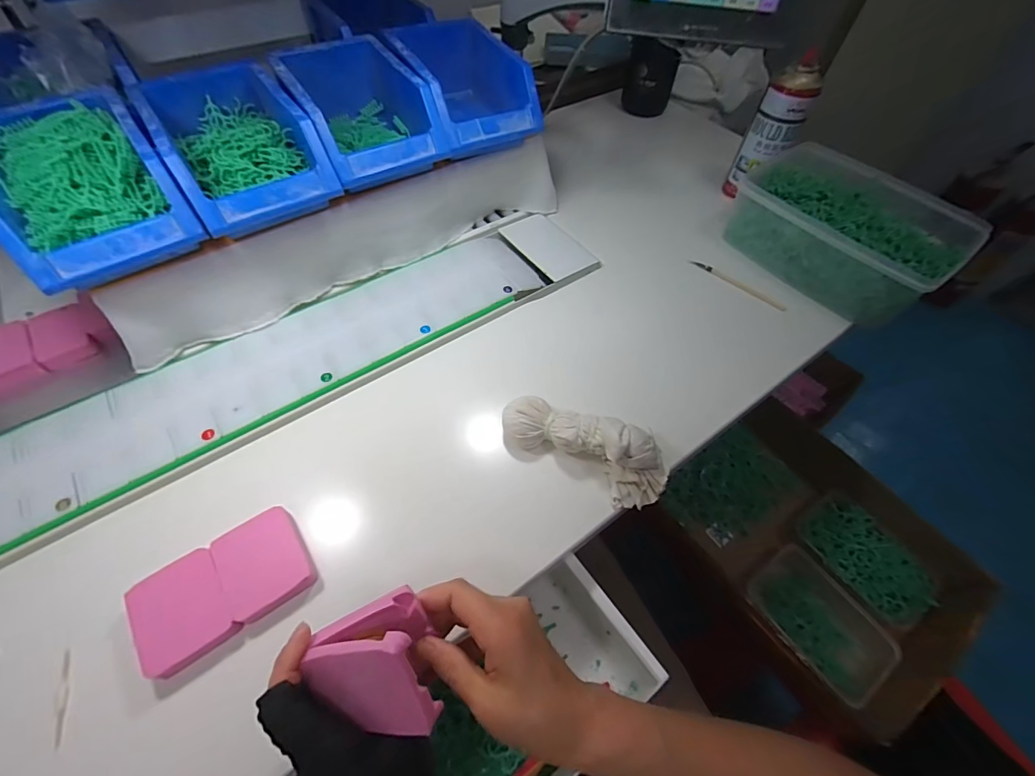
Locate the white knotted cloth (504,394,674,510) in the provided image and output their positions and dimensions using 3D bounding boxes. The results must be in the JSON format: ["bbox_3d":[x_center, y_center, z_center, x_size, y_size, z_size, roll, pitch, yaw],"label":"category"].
[{"bbox_3d":[0.063,0.050,0.403,0.158,0.049,0.062,29,60,16],"label":"white knotted cloth"}]

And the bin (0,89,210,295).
[{"bbox_3d":[-0.373,-0.175,0.379,0.122,0.076,0.178,-32,63,-22],"label":"bin"}]

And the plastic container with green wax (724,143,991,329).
[{"bbox_3d":[0.424,-0.208,0.570,0.205,0.074,0.247,-30,62,-21],"label":"plastic container with green wax"}]

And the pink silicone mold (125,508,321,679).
[{"bbox_3d":[-0.225,0.153,0.338,0.117,0.018,0.075,-30,63,-21],"label":"pink silicone mold"}]

